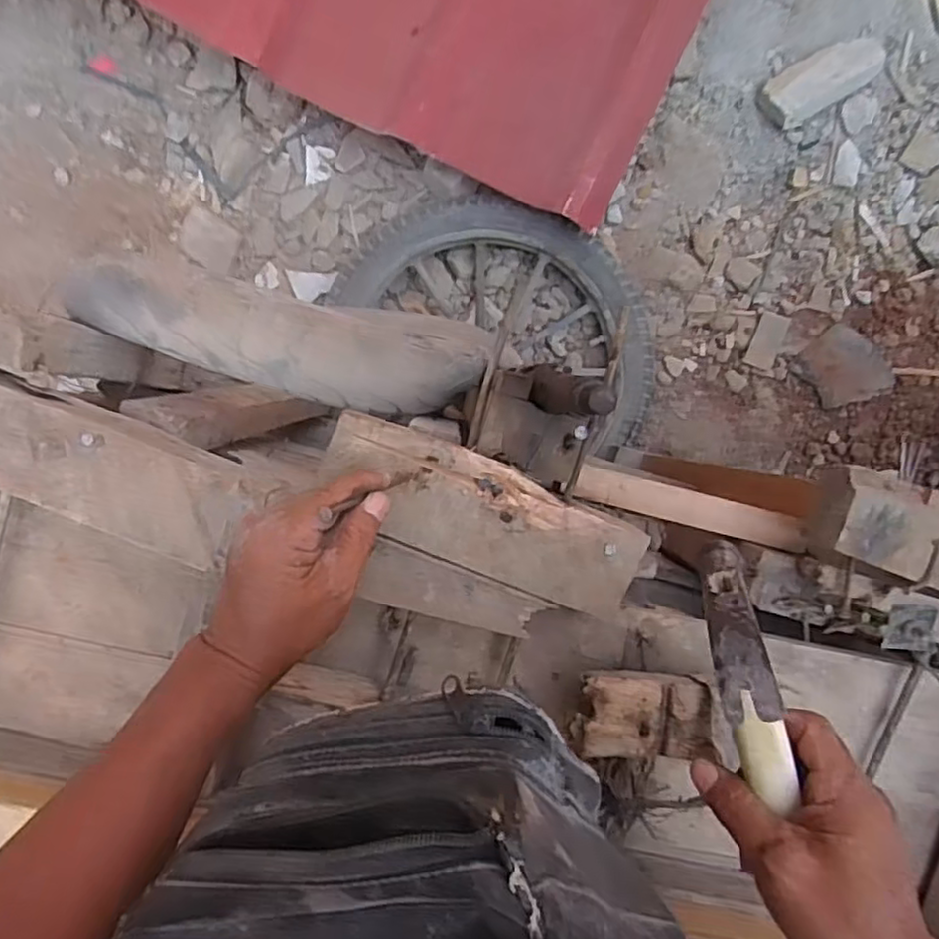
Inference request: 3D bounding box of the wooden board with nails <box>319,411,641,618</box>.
[{"bbox_3d":[0.010,0.033,0.471,0.228,0.011,0.075,26,94,-7],"label":"wooden board with nails"}]

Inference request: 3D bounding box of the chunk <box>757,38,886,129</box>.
[{"bbox_3d":[0.558,-0.618,1.062,0.192,0.059,0.085,-31,96,2],"label":"chunk"}]

